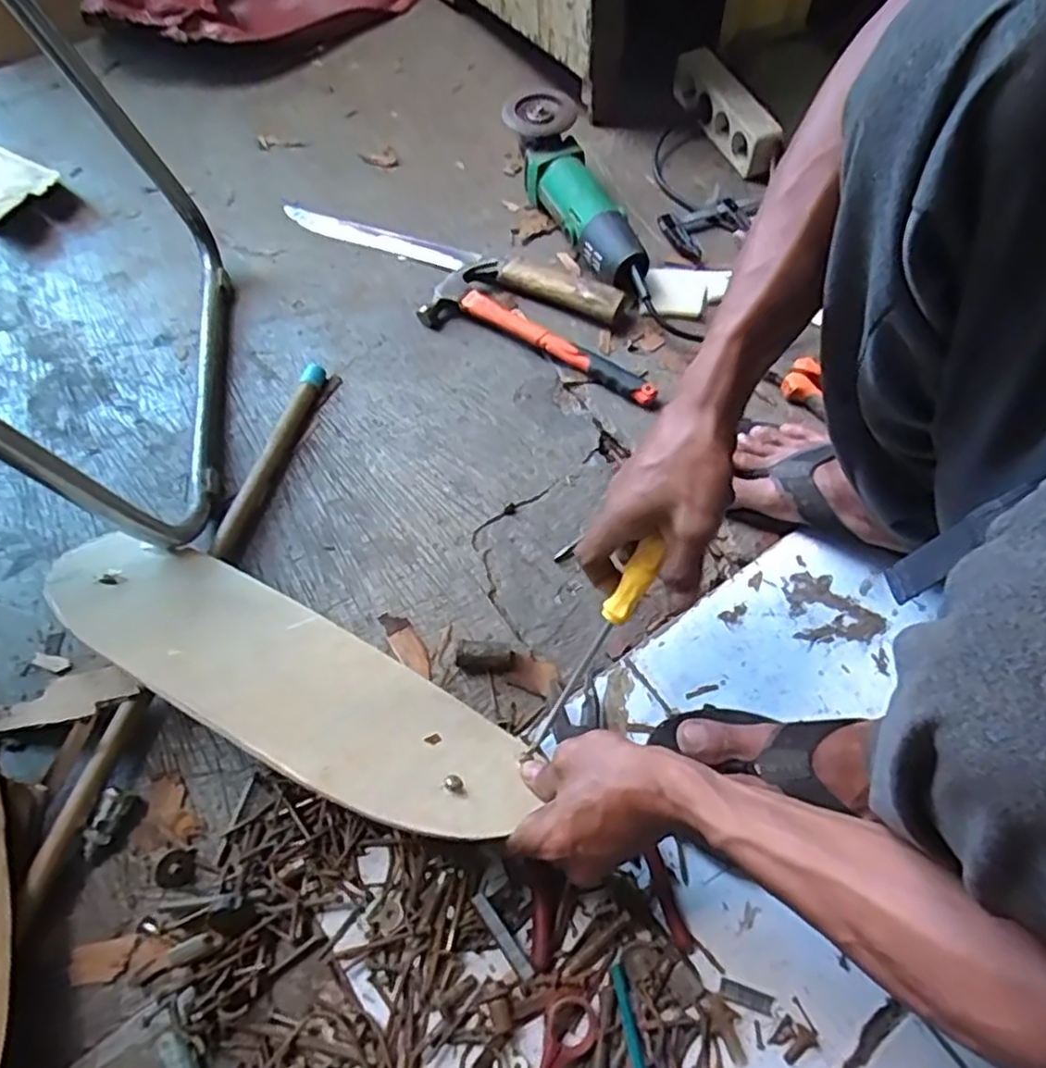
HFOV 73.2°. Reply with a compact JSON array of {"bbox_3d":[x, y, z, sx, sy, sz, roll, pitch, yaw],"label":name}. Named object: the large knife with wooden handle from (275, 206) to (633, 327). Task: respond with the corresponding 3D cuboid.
[{"bbox_3d":[-0.085,-0.319,0.799,0.419,0.031,0.043,21,63,11],"label":"large knife with wooden handle"}]

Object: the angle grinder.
[{"bbox_3d":[0.056,-0.377,0.796,0.079,0.085,0.290,-15,62,-8],"label":"angle grinder"}]

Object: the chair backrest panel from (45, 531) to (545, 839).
[{"bbox_3d":[-0.172,0.093,0.500,0.380,0.162,0.010,26,107,13],"label":"chair backrest panel"}]

